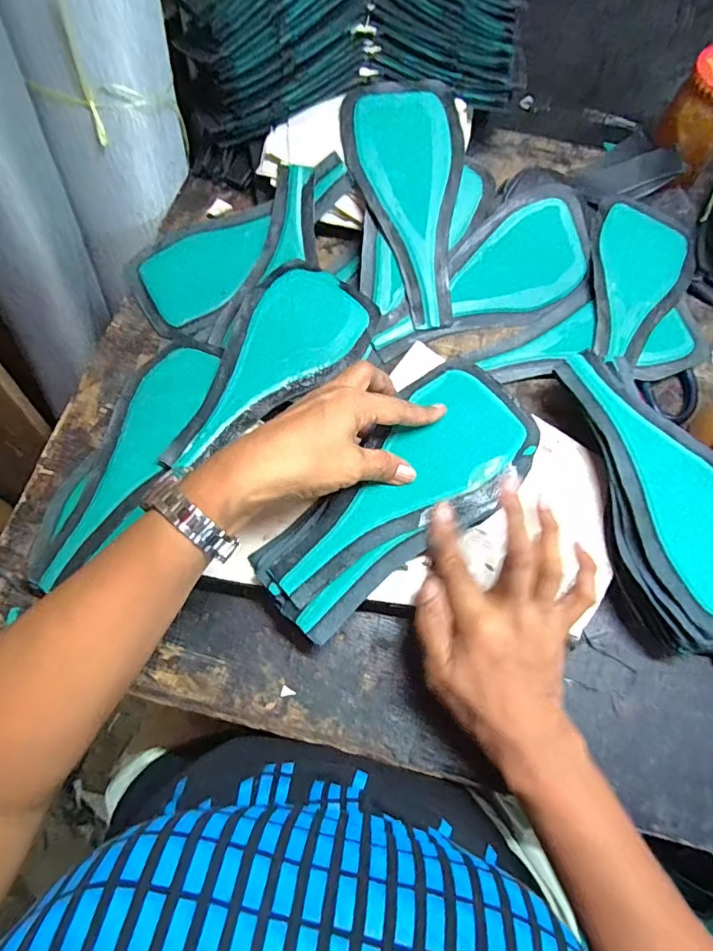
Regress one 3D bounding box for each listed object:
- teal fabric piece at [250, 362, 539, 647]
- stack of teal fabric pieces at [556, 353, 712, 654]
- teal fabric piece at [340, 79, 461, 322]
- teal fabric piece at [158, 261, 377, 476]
[{"bbox_3d":[0.032,0.011,0.351,0.221,0.013,0.094,-43,79,-12],"label":"teal fabric piece"},{"bbox_3d":[0.229,0.008,0.372,0.111,0.042,0.218,-13,74,-5],"label":"stack of teal fabric pieces"},{"bbox_3d":[0.050,-0.239,0.437,0.098,0.015,0.217,-9,89,-4],"label":"teal fabric piece"},{"bbox_3d":[-0.071,-0.087,0.400,0.096,0.017,0.211,32,68,8],"label":"teal fabric piece"}]

